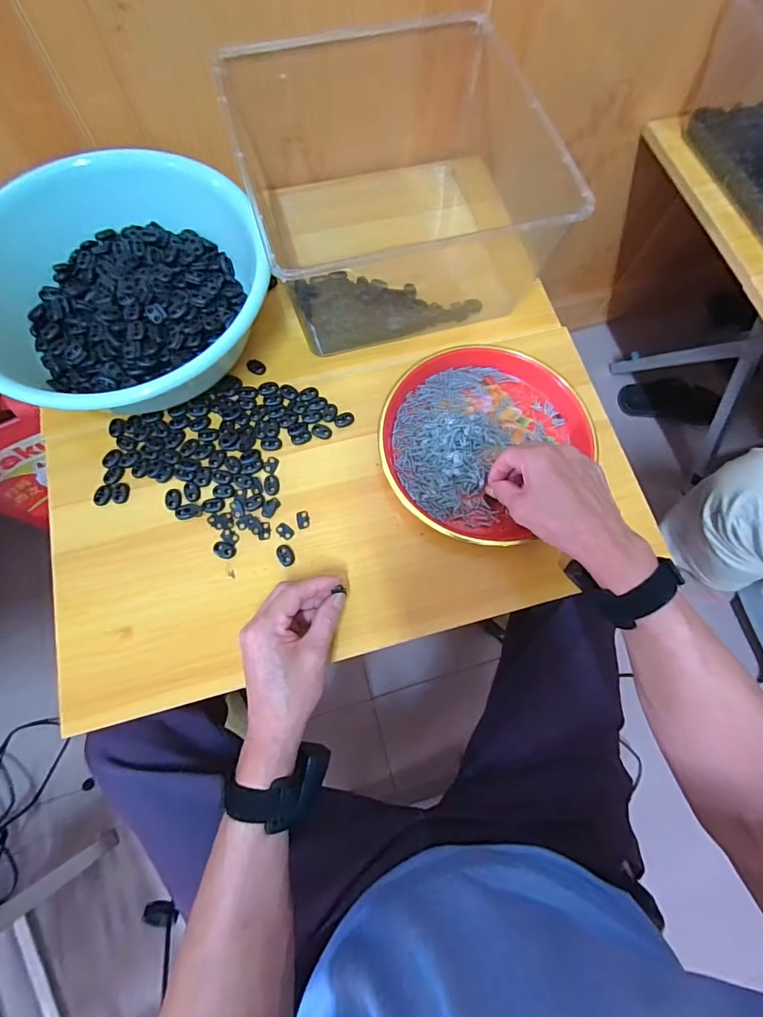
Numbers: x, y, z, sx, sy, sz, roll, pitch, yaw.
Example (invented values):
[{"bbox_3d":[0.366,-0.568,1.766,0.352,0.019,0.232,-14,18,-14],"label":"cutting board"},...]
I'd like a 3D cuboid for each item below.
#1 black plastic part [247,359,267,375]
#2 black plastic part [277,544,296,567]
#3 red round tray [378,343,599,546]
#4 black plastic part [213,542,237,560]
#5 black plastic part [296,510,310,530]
[{"bbox_3d":[-0.142,-0.161,0.511,0.020,0.006,0.015,15,73,3],"label":"black plastic part"},{"bbox_3d":[-0.096,0.047,0.454,0.016,0.004,0.022,-27,75,-9],"label":"black plastic part"},{"bbox_3d":[0.102,-0.078,0.471,0.195,0.026,0.213,0,73,-1],"label":"red round tray"},{"bbox_3d":[-0.156,0.041,0.446,0.021,0.004,0.016,17,73,4],"label":"black plastic part"},{"bbox_3d":[-0.080,0.012,0.459,0.013,0.004,0.020,-9,73,-4],"label":"black plastic part"}]

